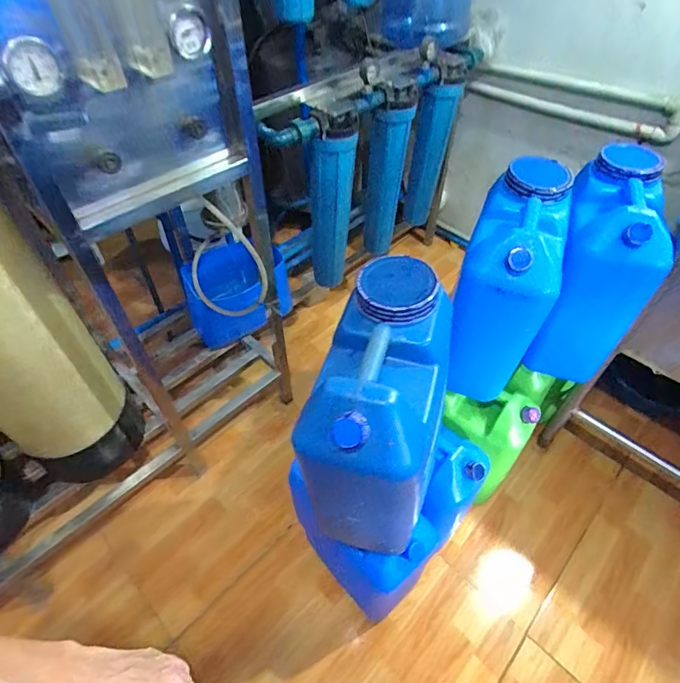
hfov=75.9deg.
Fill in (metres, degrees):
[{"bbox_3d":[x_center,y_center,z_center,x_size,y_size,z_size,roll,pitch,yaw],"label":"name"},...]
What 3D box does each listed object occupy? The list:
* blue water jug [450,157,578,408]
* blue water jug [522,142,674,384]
[{"bbox_3d":[0.325,-0.119,0.895,0.158,0.362,0.353,15,52,13],"label":"blue water jug"},{"bbox_3d":[0.549,-0.159,0.946,0.187,0.391,0.298,14,52,12],"label":"blue water jug"}]

